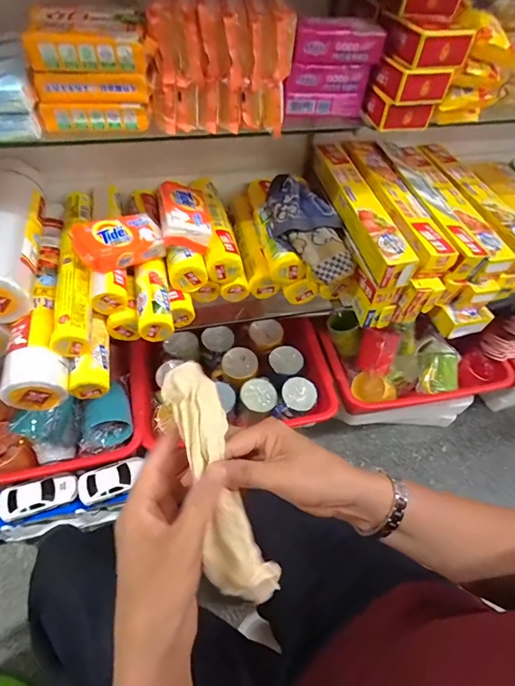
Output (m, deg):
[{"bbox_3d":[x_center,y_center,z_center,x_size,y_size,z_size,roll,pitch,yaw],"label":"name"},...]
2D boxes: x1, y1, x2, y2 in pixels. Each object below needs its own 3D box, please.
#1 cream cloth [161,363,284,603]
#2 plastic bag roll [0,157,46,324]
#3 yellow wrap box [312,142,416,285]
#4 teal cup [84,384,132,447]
[{"bbox_3d":[-0.033,0.104,0.297,0.045,0.021,0.184,-17,78,-16],"label":"cream cloth"},{"bbox_3d":[-0.349,-0.149,0.523,0.096,0.083,0.249,-13,55,-13],"label":"plastic bag roll"},{"bbox_3d":[0.158,-0.211,0.596,0.053,0.049,0.304,-8,54,-10],"label":"yellow wrap box"},{"bbox_3d":[-0.296,0.144,0.759,0.080,0.066,0.097,-20,57,-18],"label":"teal cup"}]

